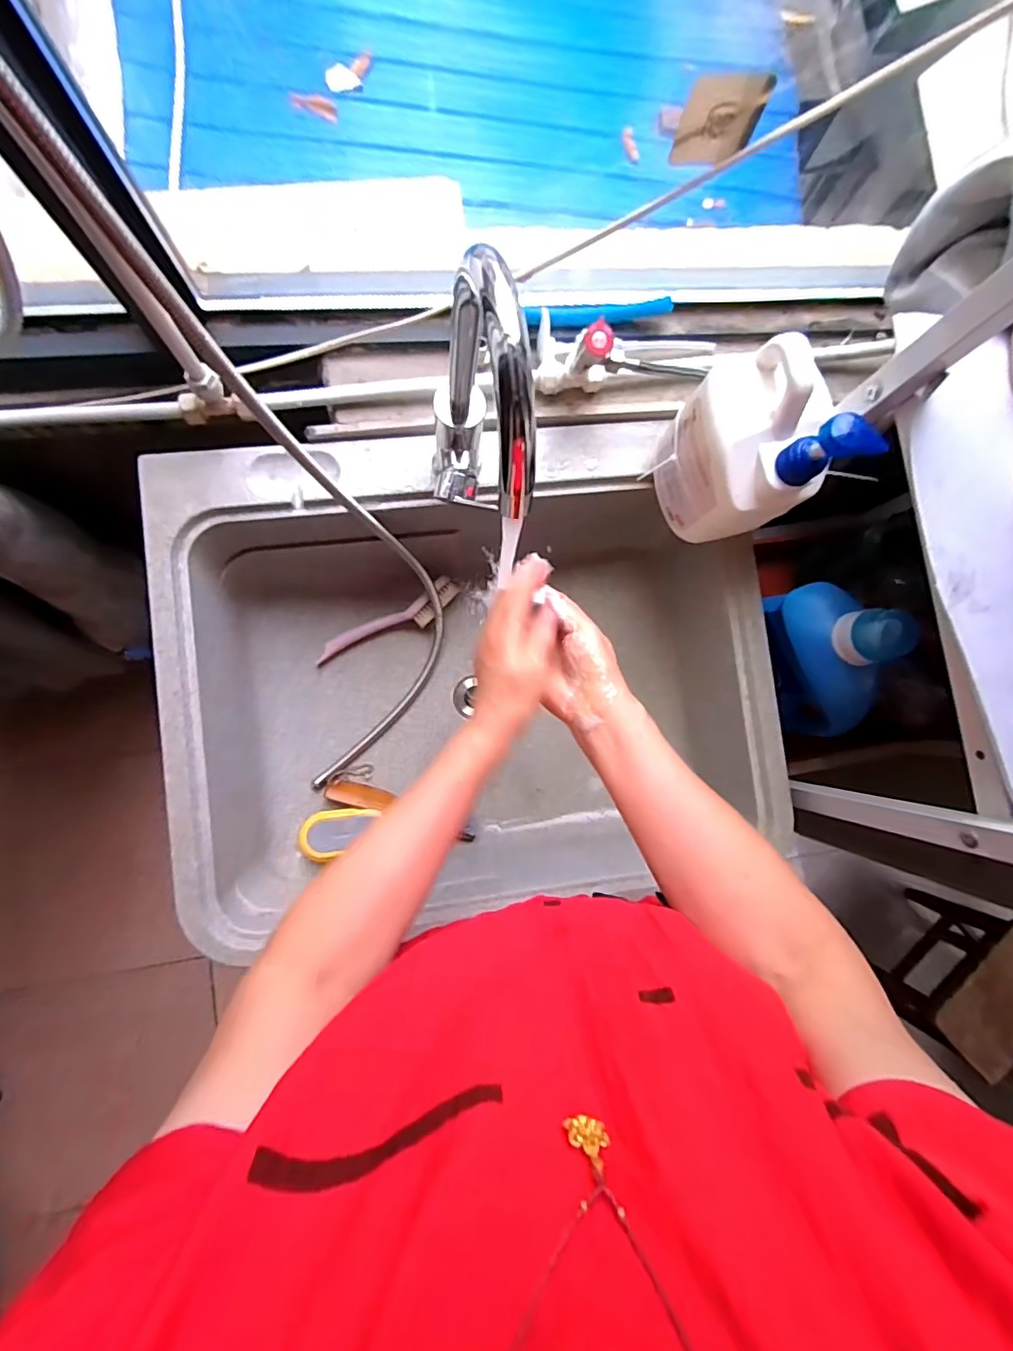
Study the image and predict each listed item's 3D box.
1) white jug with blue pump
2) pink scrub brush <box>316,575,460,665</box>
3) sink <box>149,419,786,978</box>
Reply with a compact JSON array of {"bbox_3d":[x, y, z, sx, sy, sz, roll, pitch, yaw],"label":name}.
[{"bbox_3d":[0.235,-0.216,0.511,0.125,0.191,0.129,4,85,-5],"label":"white jug with blue pump"},{"bbox_3d":[-0.165,-0.072,0.756,0.217,0.023,0.045,-30,89,-7],"label":"pink scrub brush"},{"bbox_3d":[-0.044,-0.008,0.696,0.667,0.220,0.514,-7,86,-6],"label":"sink"}]

